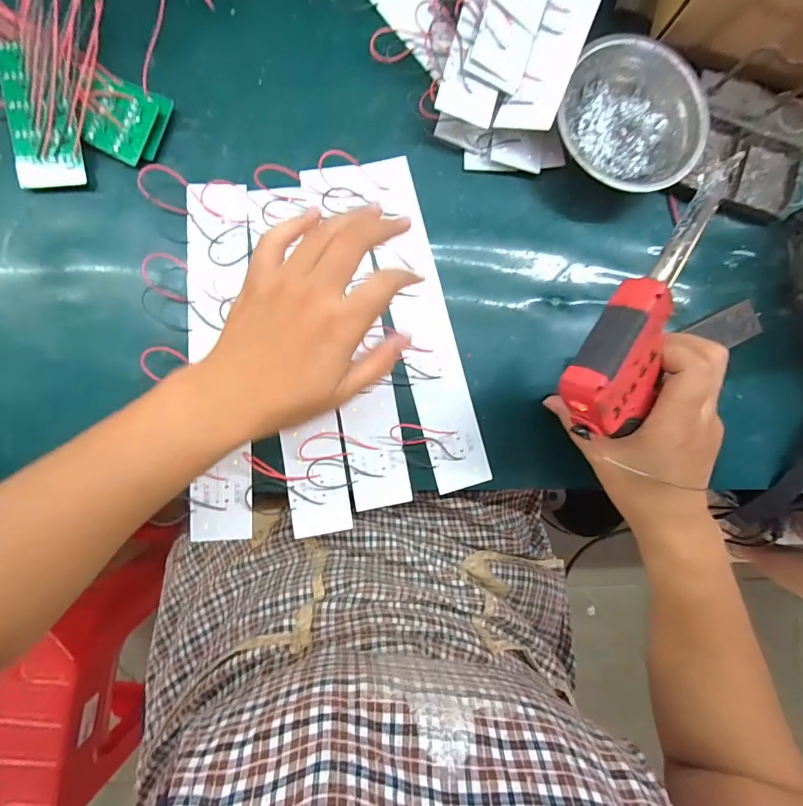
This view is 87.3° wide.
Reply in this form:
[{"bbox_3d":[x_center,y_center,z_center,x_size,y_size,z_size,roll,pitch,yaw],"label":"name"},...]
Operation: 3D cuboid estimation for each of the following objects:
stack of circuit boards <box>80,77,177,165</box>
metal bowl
[{"bbox_3d":[-0.210,-0.215,0.321,0.050,0.012,0.057,22,87,-5],"label":"stack of circuit boards"},{"bbox_3d":[0.187,-0.231,0.354,0.118,0.038,0.118,0,89,-6],"label":"metal bowl"}]

